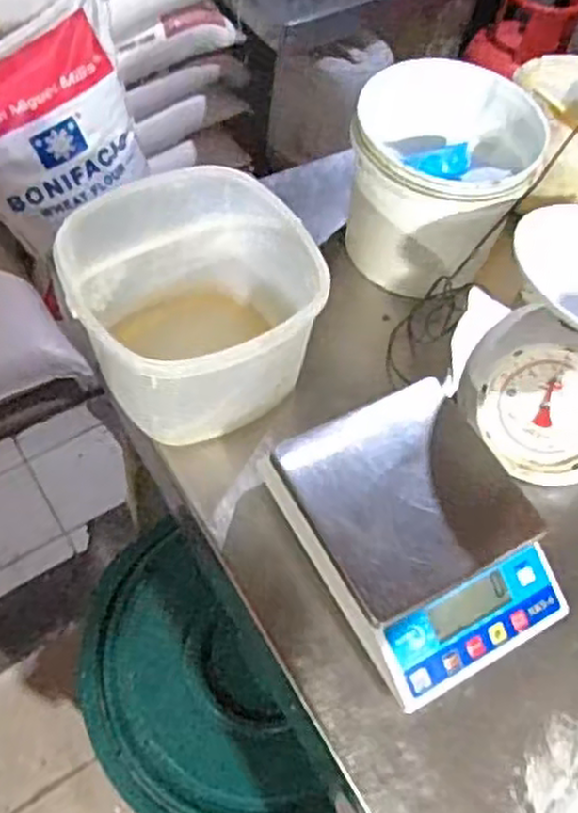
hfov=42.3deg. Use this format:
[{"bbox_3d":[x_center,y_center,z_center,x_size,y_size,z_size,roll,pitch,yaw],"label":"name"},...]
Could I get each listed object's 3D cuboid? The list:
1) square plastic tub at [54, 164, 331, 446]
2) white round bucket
[{"bbox_3d":[-0.094,-0.089,0.739,0.221,0.168,0.215,-19,61,-16],"label":"square plastic tub"},{"bbox_3d":[0.161,-0.251,0.833,0.187,0.170,0.193,2,57,-4],"label":"white round bucket"}]

